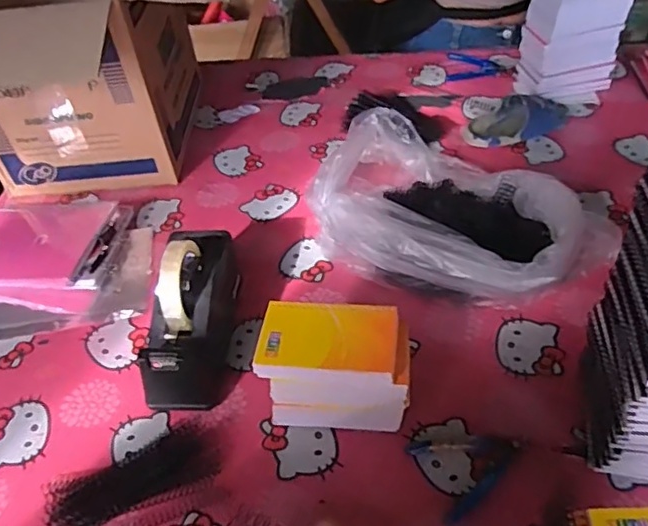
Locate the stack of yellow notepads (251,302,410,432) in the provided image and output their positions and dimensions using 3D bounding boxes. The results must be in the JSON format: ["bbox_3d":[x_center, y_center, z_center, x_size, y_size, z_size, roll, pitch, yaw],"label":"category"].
[{"bbox_3d":[0.014,0.111,0.617,0.141,0.115,0.087,1,45,9],"label":"stack of yellow notepads"}]

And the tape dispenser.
[{"bbox_3d":[-0.150,0.050,0.694,0.070,0.130,0.201,-1,43,6],"label":"tape dispenser"}]

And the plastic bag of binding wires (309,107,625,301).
[{"bbox_3d":[0.156,-0.072,0.790,0.346,0.111,0.249,29,54,32],"label":"plastic bag of binding wires"}]

